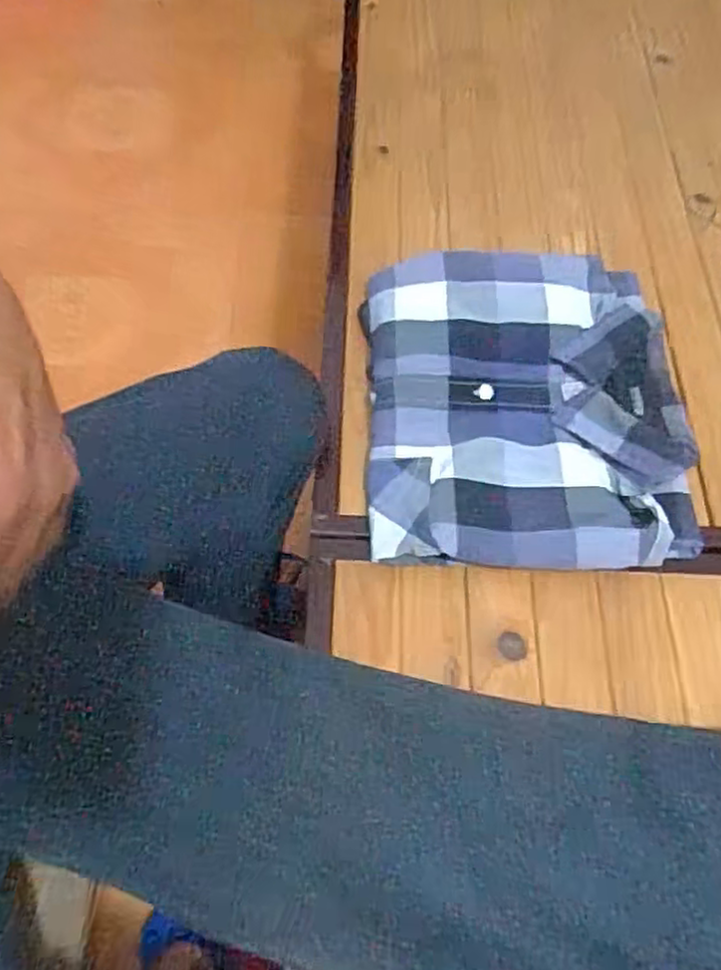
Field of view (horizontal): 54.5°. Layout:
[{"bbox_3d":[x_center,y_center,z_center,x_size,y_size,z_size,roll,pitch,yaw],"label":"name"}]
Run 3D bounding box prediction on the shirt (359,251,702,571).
[{"bbox_3d":[0.133,-0.071,0.585,0.250,0.041,0.292,-1,63,-1],"label":"shirt"}]

